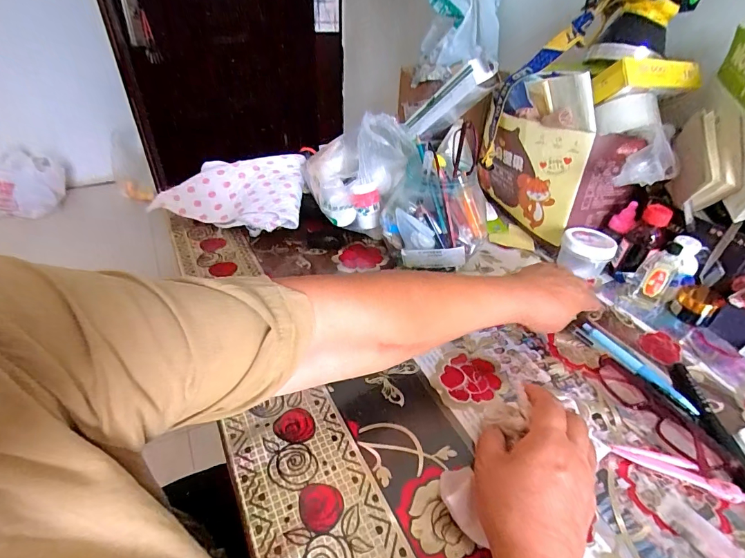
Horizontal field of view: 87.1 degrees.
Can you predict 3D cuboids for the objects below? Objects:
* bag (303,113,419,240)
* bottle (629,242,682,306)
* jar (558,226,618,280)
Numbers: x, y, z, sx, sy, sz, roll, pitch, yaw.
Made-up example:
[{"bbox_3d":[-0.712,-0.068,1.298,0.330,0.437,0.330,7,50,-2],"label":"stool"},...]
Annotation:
[{"bbox_3d":[-0.022,-0.163,0.587,0.159,0.141,0.165,1,37,-1],"label":"bag"},{"bbox_3d":[0.359,-0.006,0.493,0.034,0.083,0.028,30,45,31],"label":"bottle"},{"bbox_3d":[0.295,-0.038,0.549,0.065,0.049,0.055,7,38,6],"label":"jar"}]

